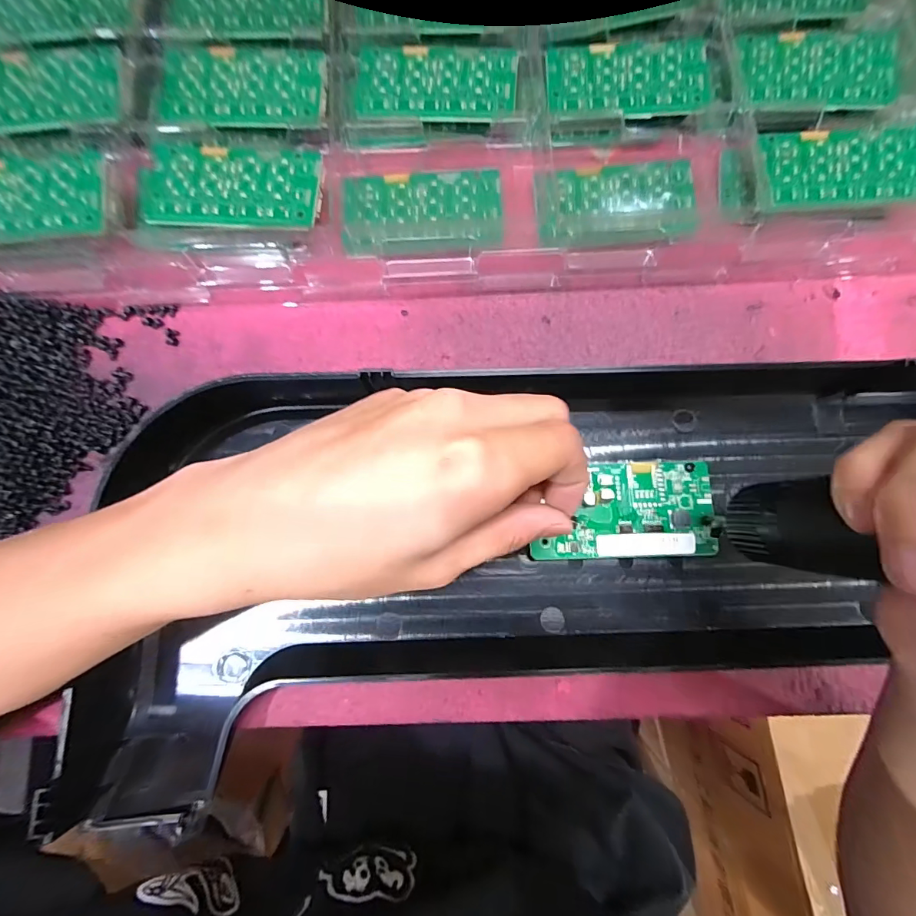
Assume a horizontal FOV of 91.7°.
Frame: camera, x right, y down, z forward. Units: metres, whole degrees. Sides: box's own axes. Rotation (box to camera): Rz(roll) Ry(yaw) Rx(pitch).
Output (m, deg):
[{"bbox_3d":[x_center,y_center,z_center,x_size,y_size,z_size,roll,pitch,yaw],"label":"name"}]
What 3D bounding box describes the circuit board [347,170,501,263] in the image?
[{"bbox_3d":[-0.020,-0.142,0.260,0.091,0.004,0.053,-1,79,-1],"label":"circuit board"}]

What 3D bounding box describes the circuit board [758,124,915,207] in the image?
[{"bbox_3d":[0.221,-0.169,0.253,0.090,0.008,0.049,-2,79,-1],"label":"circuit board"}]

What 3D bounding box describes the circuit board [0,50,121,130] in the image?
[{"bbox_3d":[-0.245,-0.211,0.255,0.099,0.004,0.052,0,79,-1],"label":"circuit board"}]

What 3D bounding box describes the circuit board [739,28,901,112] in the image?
[{"bbox_3d":[0.222,-0.237,0.271,0.093,0.006,0.053,-4,87,3],"label":"circuit board"}]

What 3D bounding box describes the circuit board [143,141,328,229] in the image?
[{"bbox_3d":[-0.126,-0.149,0.246,0.098,0.007,0.048,4,79,0],"label":"circuit board"}]

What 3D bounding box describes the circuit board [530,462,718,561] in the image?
[{"bbox_3d":[0.085,0.027,0.228,0.089,0.004,0.048,-1,82,-2],"label":"circuit board"}]

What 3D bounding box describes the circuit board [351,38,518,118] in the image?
[{"bbox_3d":[-0.012,-0.225,0.265,0.094,0.004,0.048,3,84,2],"label":"circuit board"}]

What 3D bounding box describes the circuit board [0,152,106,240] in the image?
[{"bbox_3d":[-0.237,-0.139,0.238,0.094,0.005,0.049,-6,81,-1],"label":"circuit board"}]

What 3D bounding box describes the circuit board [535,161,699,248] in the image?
[{"bbox_3d":[0.094,-0.151,0.265,0.092,0.008,0.047,-4,80,-2],"label":"circuit board"}]

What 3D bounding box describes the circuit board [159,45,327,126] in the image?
[{"bbox_3d":[-0.125,-0.216,0.258,0.096,0.005,0.048,5,79,0],"label":"circuit board"}]

